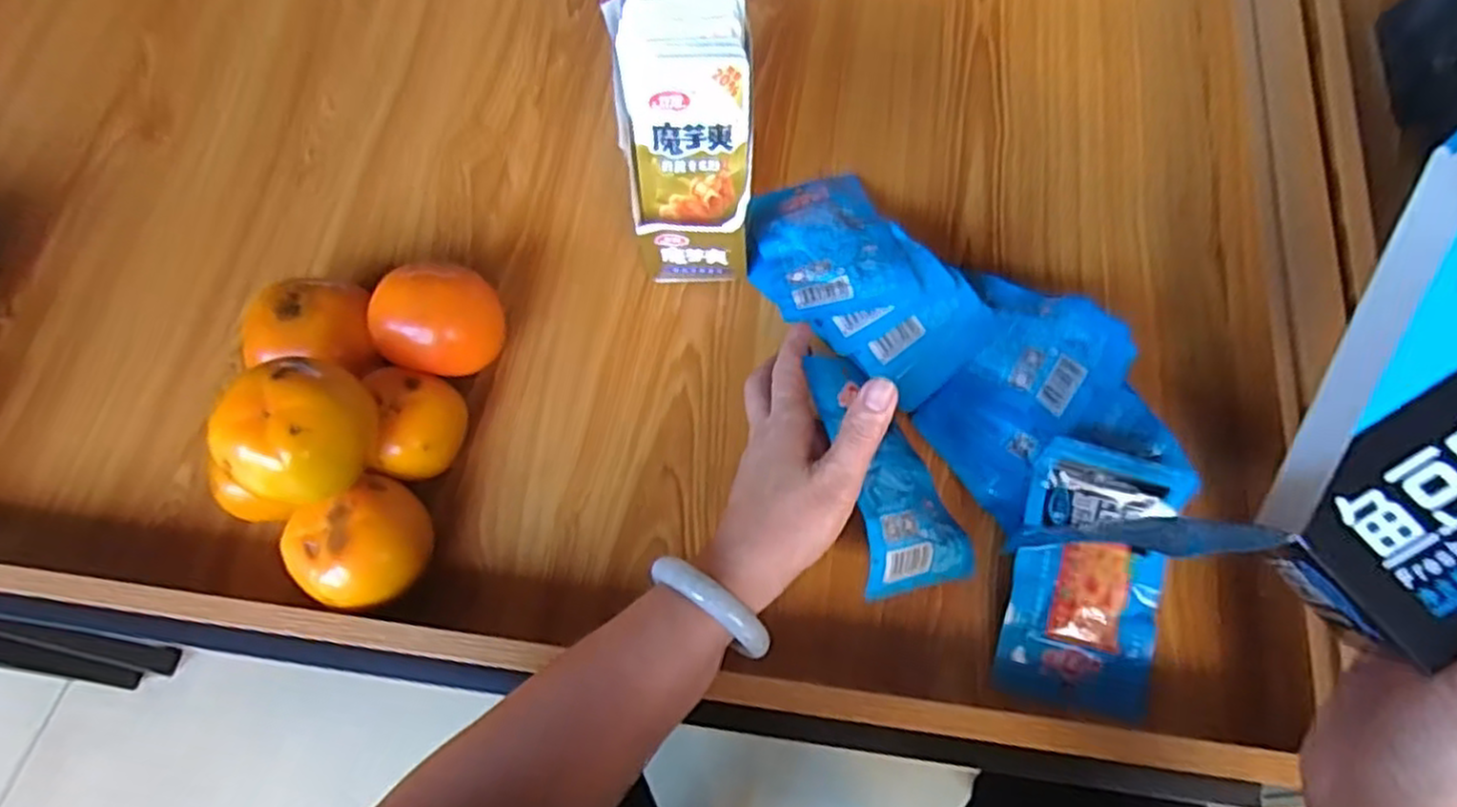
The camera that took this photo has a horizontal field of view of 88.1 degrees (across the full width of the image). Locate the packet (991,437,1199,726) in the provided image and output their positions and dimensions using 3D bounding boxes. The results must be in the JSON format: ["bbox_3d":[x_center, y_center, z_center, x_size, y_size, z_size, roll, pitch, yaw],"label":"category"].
[{"bbox_3d":[0.211,0.102,0.438,0.086,0.020,0.146,13,85,1],"label":"packet"}]

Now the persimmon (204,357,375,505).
[{"bbox_3d":[-0.253,0.012,0.438,0.069,0.057,0.083,36,68,20],"label":"persimmon"}]

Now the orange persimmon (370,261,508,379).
[{"bbox_3d":[-0.188,-0.053,0.495,0.073,0.070,0.066,-10,61,-3],"label":"orange persimmon"}]

